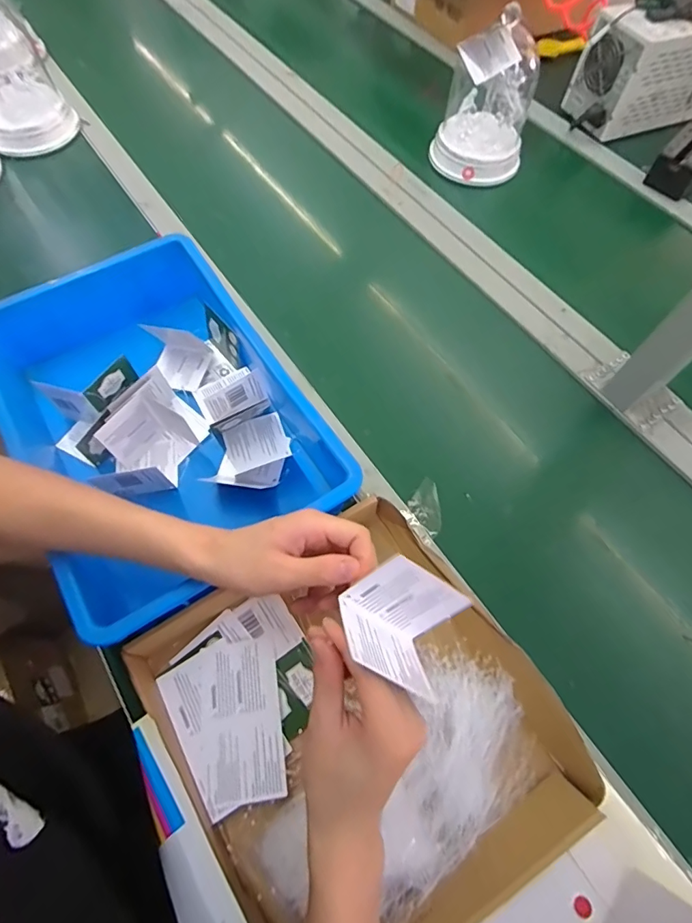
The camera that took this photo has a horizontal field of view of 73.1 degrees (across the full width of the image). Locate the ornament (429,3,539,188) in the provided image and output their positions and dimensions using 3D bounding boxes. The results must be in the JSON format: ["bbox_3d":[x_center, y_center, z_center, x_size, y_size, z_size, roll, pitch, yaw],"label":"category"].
[{"bbox_3d":[0.229,-0.580,0.740,0.141,0.194,0.148,19,65,7],"label":"ornament"}]

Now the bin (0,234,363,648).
[{"bbox_3d":[-0.218,-0.052,0.533,0.291,0.109,0.387,-31,69,-15],"label":"bin"}]

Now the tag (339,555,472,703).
[{"bbox_3d":[0.040,0.108,0.312,0.068,0.058,0.073,36,100,-14],"label":"tag"}]

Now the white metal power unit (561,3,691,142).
[{"bbox_3d":[0.547,-0.698,0.821,0.260,0.149,0.129,-19,66,-11],"label":"white metal power unit"}]

